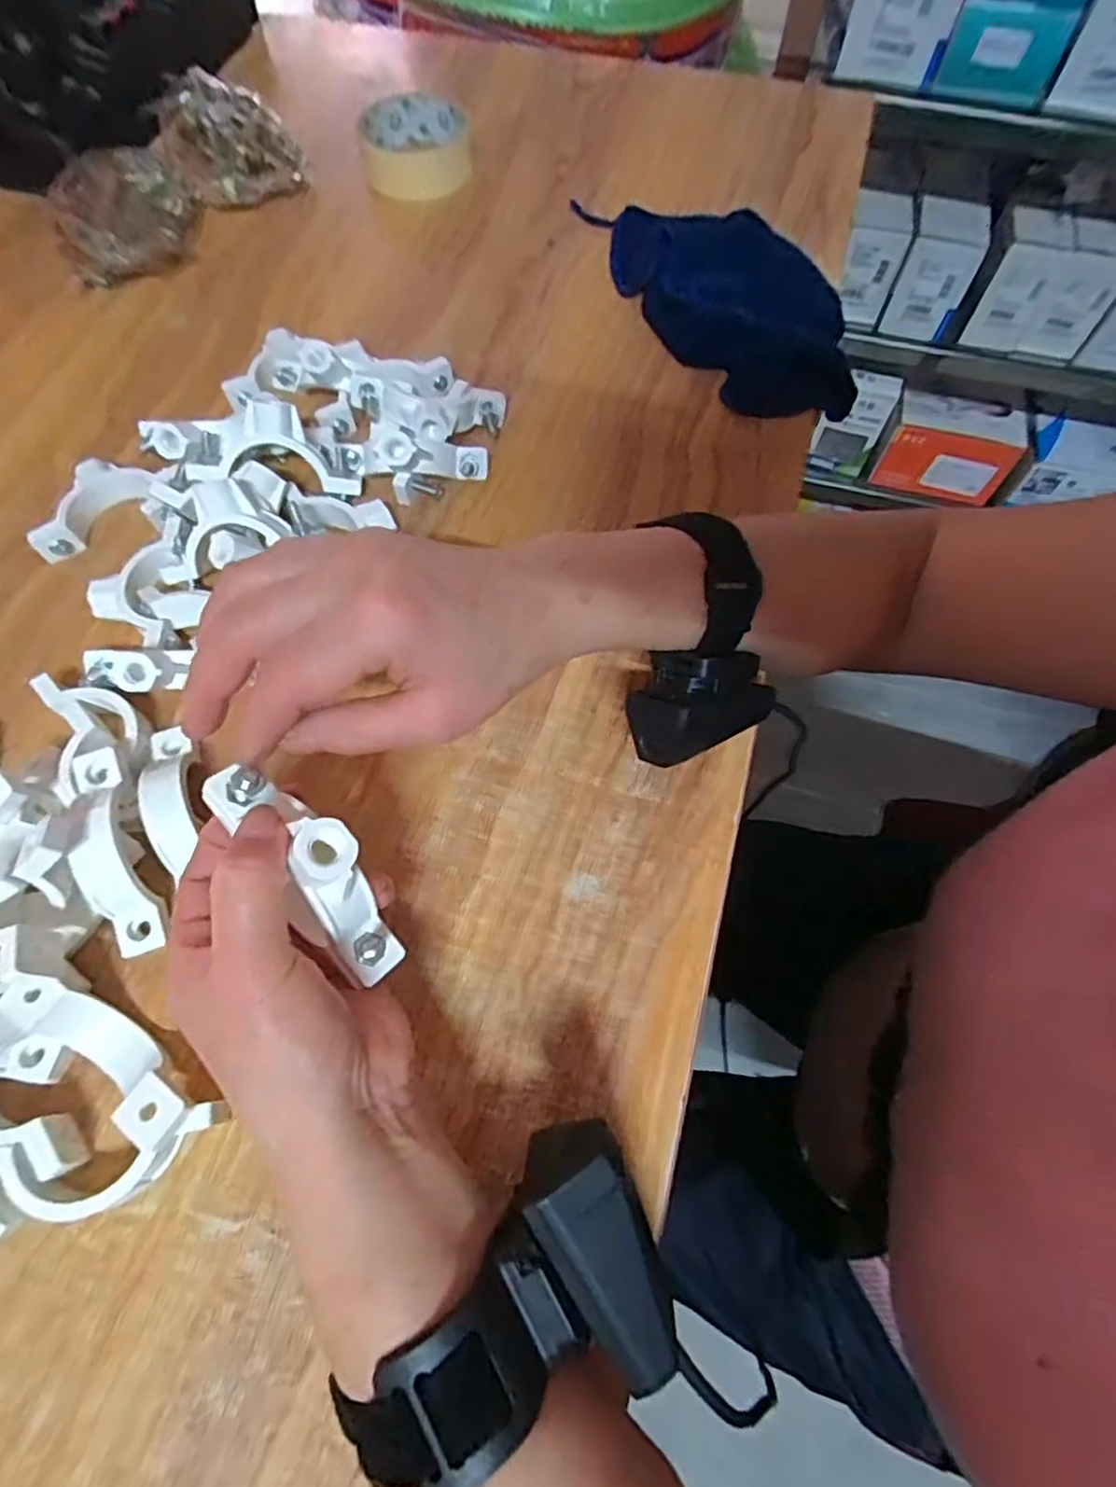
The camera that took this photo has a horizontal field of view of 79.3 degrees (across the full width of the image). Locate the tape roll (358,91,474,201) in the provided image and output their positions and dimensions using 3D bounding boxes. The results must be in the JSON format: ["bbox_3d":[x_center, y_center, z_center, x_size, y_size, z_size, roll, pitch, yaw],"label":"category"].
[{"bbox_3d":[-0.109,-0.458,0.517,0.084,0.029,0.095,-6,66,-3],"label":"tape roll"}]

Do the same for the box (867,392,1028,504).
[{"bbox_3d":[0.534,-0.405,0.928,0.165,0.102,0.071,14,66,6],"label":"box"}]

